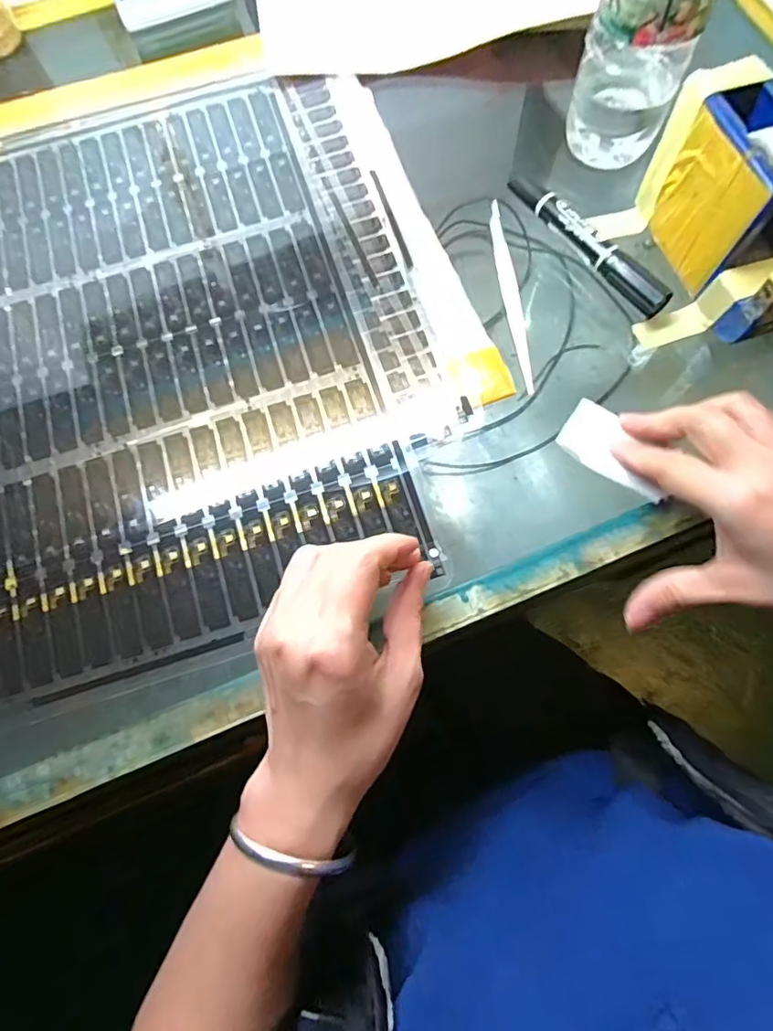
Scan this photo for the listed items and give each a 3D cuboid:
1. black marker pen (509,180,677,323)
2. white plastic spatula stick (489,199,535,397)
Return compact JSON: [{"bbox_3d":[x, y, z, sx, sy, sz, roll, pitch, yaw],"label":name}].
[{"bbox_3d":[0.134,-0.181,0.351,0.017,0.017,0.132,-36,76,-9],"label":"black marker pen"},{"bbox_3d":[0.082,-0.149,0.345,0.010,0.004,0.148,-7,73,-1],"label":"white plastic spatula stick"}]

